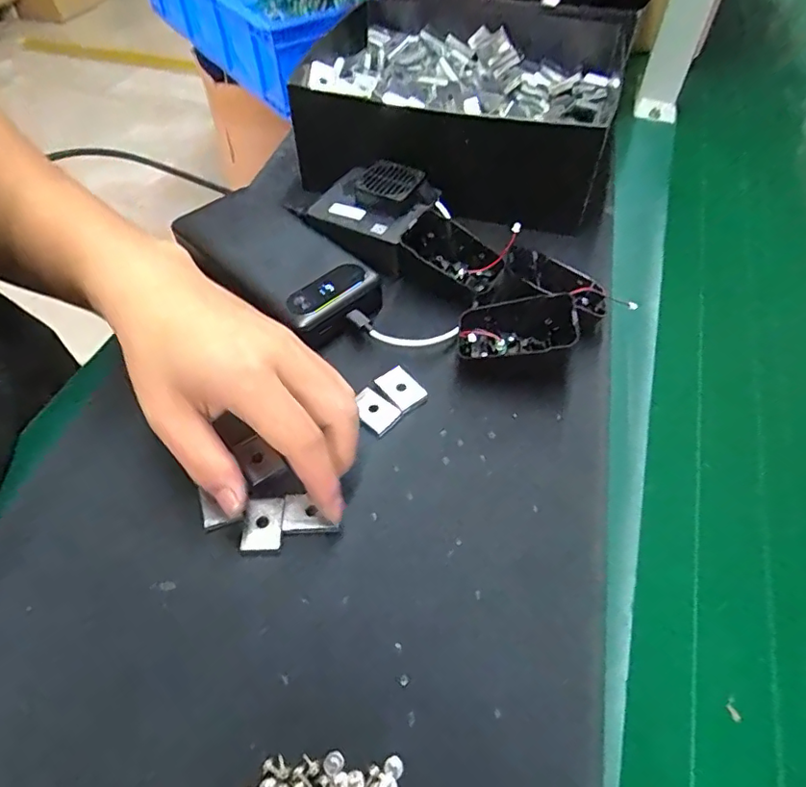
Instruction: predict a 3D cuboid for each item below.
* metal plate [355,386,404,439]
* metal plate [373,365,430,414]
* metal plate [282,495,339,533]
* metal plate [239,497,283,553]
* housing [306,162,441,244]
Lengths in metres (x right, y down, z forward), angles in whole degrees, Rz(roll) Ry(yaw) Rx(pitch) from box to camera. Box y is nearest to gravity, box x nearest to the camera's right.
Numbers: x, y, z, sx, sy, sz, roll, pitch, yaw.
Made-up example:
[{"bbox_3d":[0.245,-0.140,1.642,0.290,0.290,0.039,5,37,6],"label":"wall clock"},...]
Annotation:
[{"bbox_3d":[-0.017,0.010,0.317,0.028,0.007,0.020,37,60,25],"label":"metal plate"},{"bbox_3d":[-0.001,-0.002,0.325,0.020,0.006,0.029,-39,70,-14],"label":"metal plate"},{"bbox_3d":[-0.048,0.061,0.276,0.026,0.004,0.019,-1,67,-6],"label":"metal plate"},{"bbox_3d":[-0.071,0.066,0.274,0.019,0.006,0.026,-3,52,-3],"label":"metal plate"},{"bbox_3d":[-0.019,-0.141,0.391,0.077,0.023,0.058,25,57,18],"label":"housing"}]

